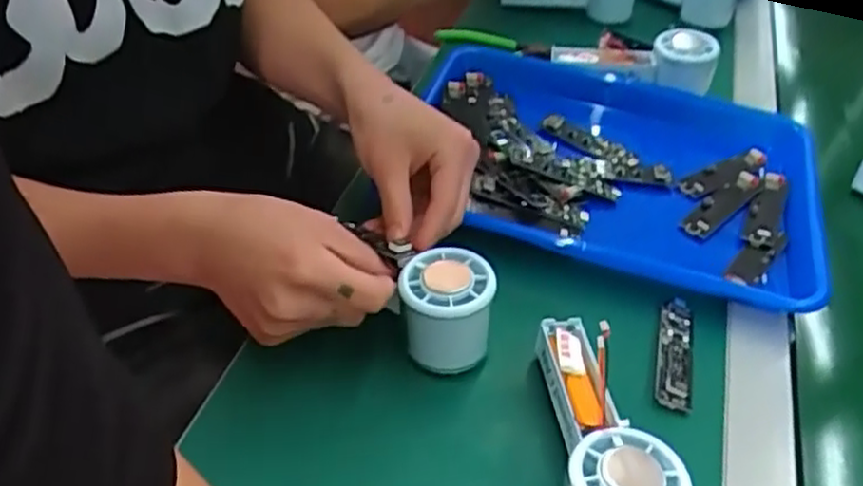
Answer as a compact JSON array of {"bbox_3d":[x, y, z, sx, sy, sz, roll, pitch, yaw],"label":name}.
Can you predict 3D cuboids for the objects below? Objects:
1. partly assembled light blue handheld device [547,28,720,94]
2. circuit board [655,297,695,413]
[{"bbox_3d":[0.194,-0.182,0.705,0.151,0.051,0.045,13,44,7],"label":"partly assembled light blue handheld device"},{"bbox_3d":[0.160,0.071,0.483,0.024,0.007,0.091,15,42,8],"label":"circuit board"}]

